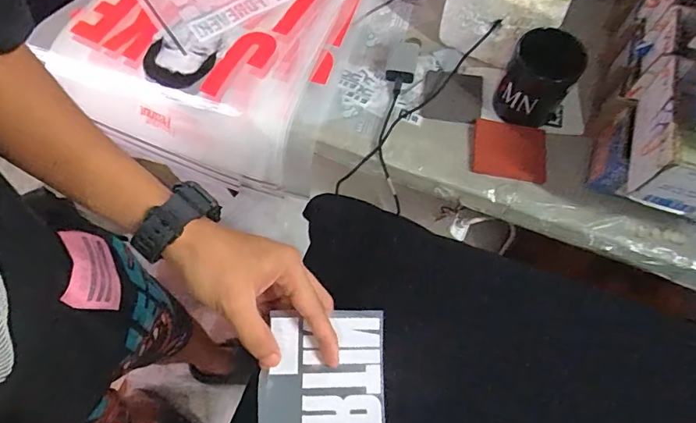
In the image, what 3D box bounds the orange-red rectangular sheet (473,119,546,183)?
[{"bbox_3d":[0.205,-0.076,0.594,0.090,0.009,0.075,10,67,2],"label":"orange-red rectangular sheet"}]

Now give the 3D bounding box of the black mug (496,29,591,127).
[{"bbox_3d":[0.238,-0.160,0.578,0.091,0.100,0.078,28,68,10],"label":"black mug"}]

